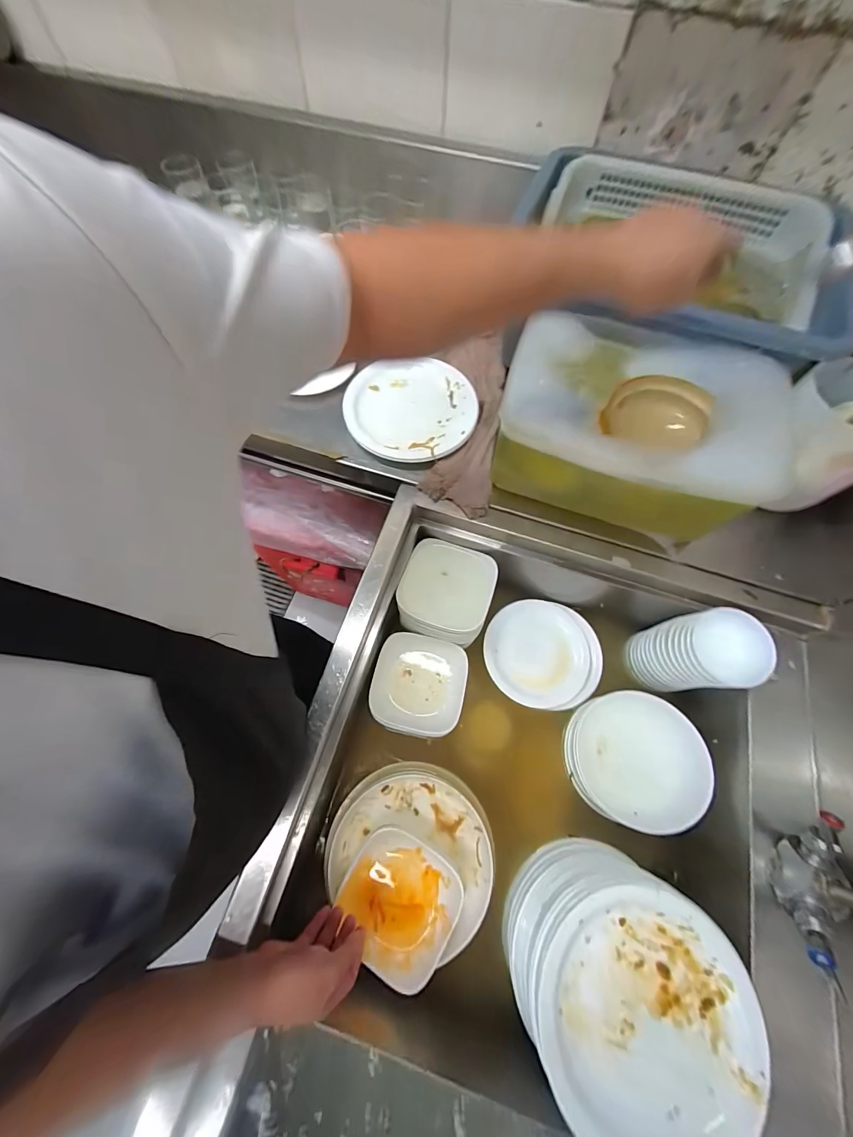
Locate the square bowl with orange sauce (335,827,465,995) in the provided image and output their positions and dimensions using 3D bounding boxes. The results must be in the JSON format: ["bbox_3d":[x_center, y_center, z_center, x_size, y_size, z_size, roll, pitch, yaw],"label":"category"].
[{"bbox_3d":[-0.037,0.450,0.517,0.146,0.050,0.144,32,71,11],"label":"square bowl with orange sauce"}]

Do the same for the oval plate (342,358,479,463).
[{"bbox_3d":[-0.026,-0.279,0.668,0.221,0.028,0.206,10,68,3],"label":"oval plate"}]

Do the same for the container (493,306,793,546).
[{"bbox_3d":[0.299,-0.208,0.558,0.341,0.168,0.241,23,69,8],"label":"container"}]

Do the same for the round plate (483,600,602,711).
[{"bbox_3d":[0.223,0.155,0.691,0.195,0.022,0.194,0,68,-1],"label":"round plate"}]

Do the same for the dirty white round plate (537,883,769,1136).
[{"bbox_3d":[0.233,0.471,0.398,0.211,0.032,0.216,0,68,-1],"label":"dirty white round plate"}]

